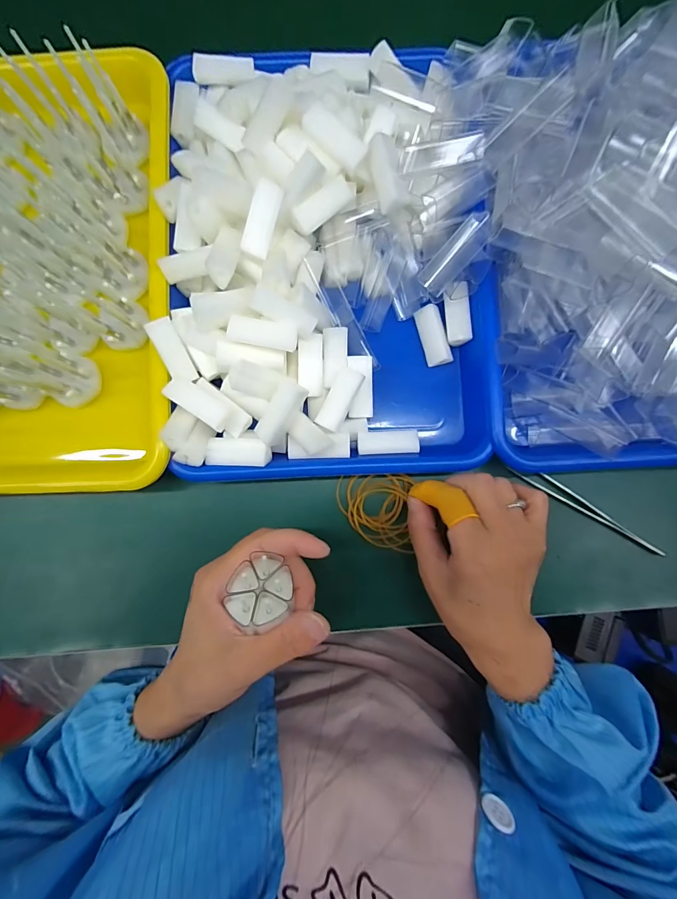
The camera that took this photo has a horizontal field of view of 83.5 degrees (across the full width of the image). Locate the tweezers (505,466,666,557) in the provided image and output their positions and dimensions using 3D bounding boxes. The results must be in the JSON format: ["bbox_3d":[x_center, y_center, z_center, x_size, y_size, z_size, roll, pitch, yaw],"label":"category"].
[{"bbox_3d":[0.194,0.045,0.294,0.128,0.008,0.011,30,86,3],"label":"tweezers"}]

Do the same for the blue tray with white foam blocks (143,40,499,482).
[{"bbox_3d":[-0.007,-0.143,0.277,0.234,0.066,0.323,-2,85,1],"label":"blue tray with white foam blocks"}]

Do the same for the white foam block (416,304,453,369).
[{"bbox_3d":[0.075,-0.089,0.297,0.019,0.008,0.046,-14,85,-1],"label":"white foam block"}]

